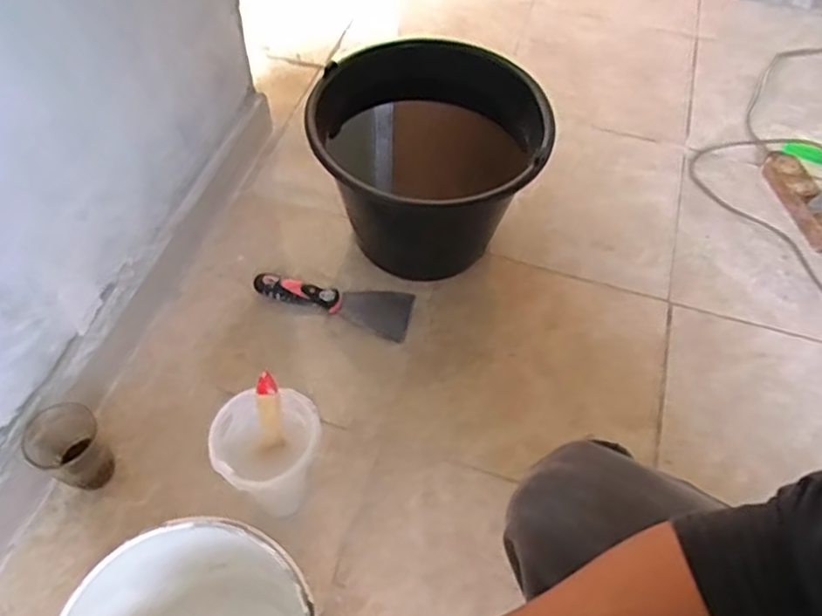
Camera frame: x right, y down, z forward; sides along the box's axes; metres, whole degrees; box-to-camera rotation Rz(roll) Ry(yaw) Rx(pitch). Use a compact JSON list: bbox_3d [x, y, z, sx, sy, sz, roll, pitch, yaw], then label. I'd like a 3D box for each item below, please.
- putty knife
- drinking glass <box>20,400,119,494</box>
[{"bbox_3d":[-0.097,-0.012,0.819,0.193,0.022,0.067,12,59,4],"label":"putty knife"},{"bbox_3d":[-0.340,0.143,0.664,0.066,0.086,0.073,-30,62,-19],"label":"drinking glass"}]

